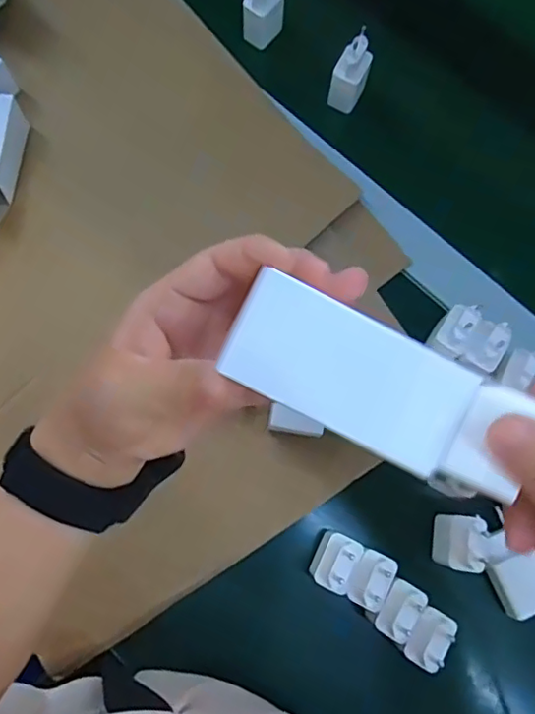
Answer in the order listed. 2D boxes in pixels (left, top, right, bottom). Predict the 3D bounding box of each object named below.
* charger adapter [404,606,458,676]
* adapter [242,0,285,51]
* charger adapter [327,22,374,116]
[{"bbox_3d":[0.117,0.201,0.404,0.022,0.036,0.039,35,79,6],"label":"charger adapter"},{"bbox_3d":[-0.004,-0.347,0.569,0.038,0.068,0.025,-42,81,-10],"label":"adapter"},{"bbox_3d":[0.081,-0.275,0.550,0.028,0.072,0.034,30,78,5],"label":"charger adapter"}]

